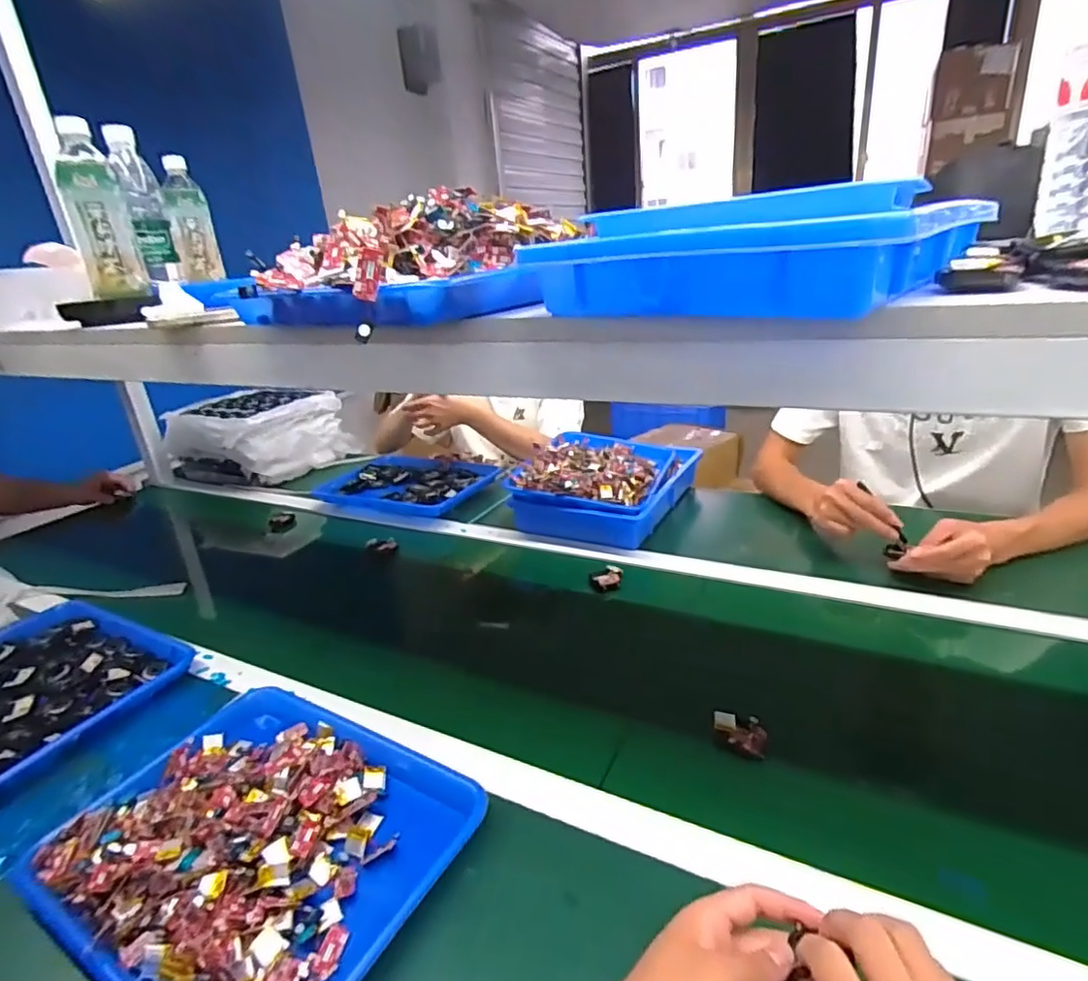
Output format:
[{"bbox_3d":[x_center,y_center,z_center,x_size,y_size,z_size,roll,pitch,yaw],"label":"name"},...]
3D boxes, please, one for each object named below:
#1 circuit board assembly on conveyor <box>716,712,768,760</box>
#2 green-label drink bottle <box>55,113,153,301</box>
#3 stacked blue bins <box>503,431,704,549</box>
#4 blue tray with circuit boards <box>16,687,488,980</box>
[{"bbox_3d":[0.191,0.235,0.586,0.048,0.015,0.037,4,24,23],"label":"circuit board assembly on conveyor"},{"bbox_3d":[-0.504,-0.311,0.682,0.060,0.175,0.051,-20,26,-31],"label":"green-label drink bottle"},{"bbox_3d":[0.110,-0.022,1.068,0.245,0.088,0.312,6,25,27],"label":"stacked blue bins"},{"bbox_3d":[-0.237,0.288,0.507,0.327,0.034,0.255,10,27,34],"label":"blue tray with circuit boards"}]

